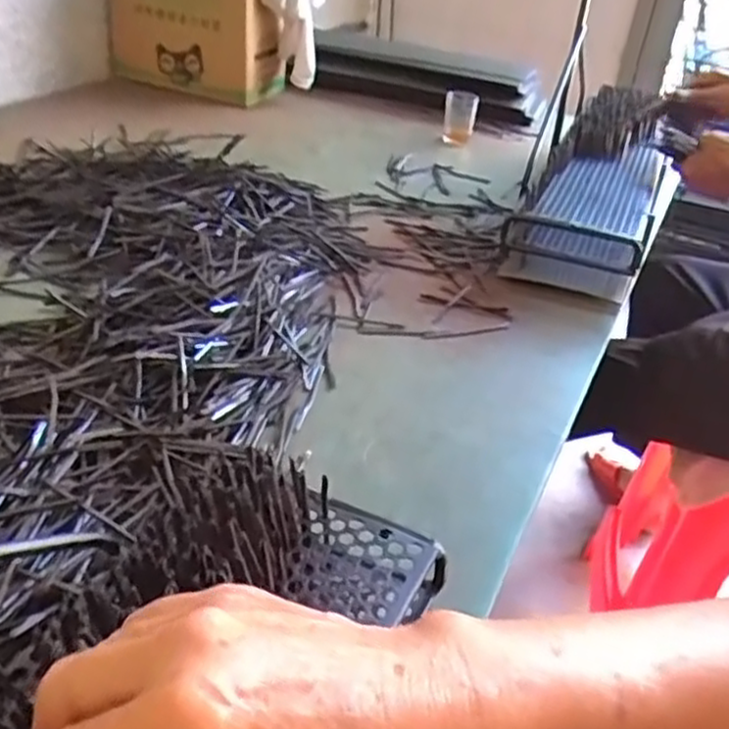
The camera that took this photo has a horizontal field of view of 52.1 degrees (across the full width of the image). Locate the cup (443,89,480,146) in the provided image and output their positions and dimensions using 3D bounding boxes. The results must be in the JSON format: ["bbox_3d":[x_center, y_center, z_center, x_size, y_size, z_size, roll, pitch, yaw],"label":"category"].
[{"bbox_3d":[0.164,-0.429,1.280,0.053,0.072,0.064,12,34,10],"label":"cup"}]

